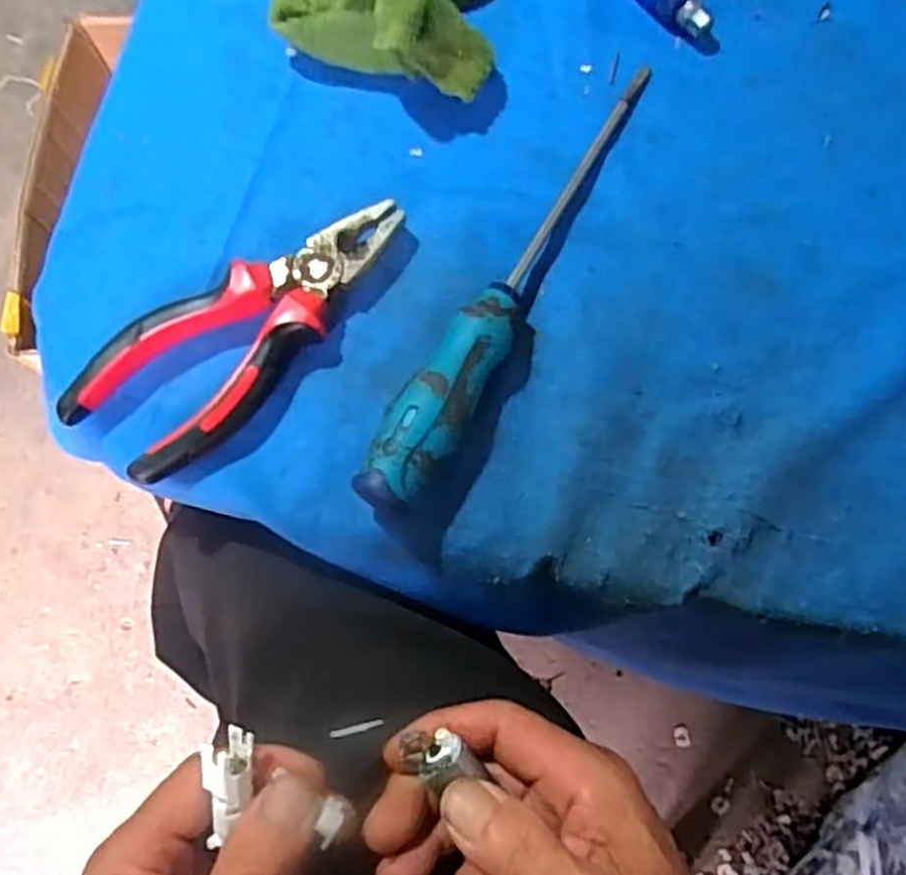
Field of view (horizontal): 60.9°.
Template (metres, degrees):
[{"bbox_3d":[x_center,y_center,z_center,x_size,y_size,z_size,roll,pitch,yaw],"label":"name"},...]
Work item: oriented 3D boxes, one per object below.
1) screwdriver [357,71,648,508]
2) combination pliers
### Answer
[{"bbox_3d":[0.029,-0.074,0.333,0.027,0.033,0.241,29,77,6],"label":"screwdriver"},{"bbox_3d":[-0.084,-0.043,0.331,0.160,0.021,0.057,-34,79,-9],"label":"combination pliers"}]

